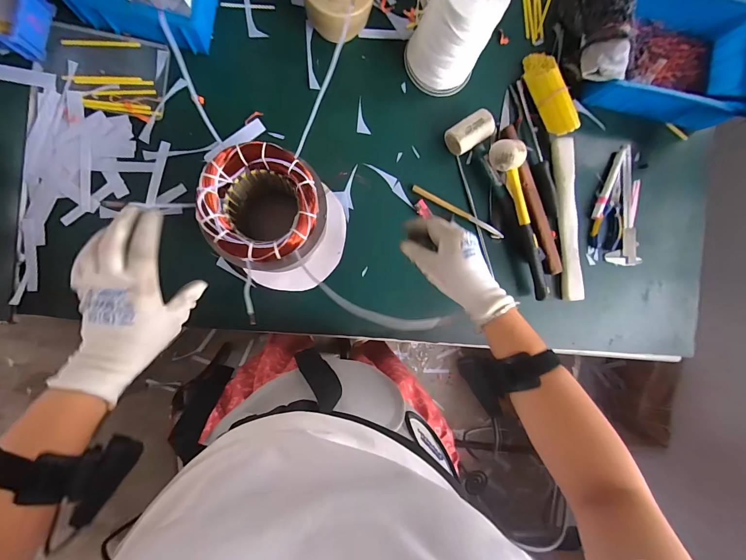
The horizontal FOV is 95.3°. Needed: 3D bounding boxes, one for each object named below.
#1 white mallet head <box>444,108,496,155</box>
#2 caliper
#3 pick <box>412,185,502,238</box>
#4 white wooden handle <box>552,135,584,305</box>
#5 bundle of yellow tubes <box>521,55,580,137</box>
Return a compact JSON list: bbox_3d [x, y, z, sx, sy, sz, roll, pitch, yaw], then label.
[{"bbox_3d":[0.168,-0.256,0.596,0.076,0.050,0.049,-35,96,-5],"label":"white mallet head"},{"bbox_3d":[0.483,-0.140,0.652,0.063,0.010,0.224,-4,92,-7],"label":"caliper"},{"bbox_3d":[0.154,-0.122,0.614,0.184,0.010,0.015,28,88,-8],"label":"pick"},{"bbox_3d":[0.362,-0.111,0.634,0.036,0.024,0.294,-6,93,-7],"label":"white wooden handle"},{"bbox_3d":[0.315,-0.336,0.613,0.046,0.053,0.161,-21,94,-6],"label":"bundle of yellow tubes"}]

